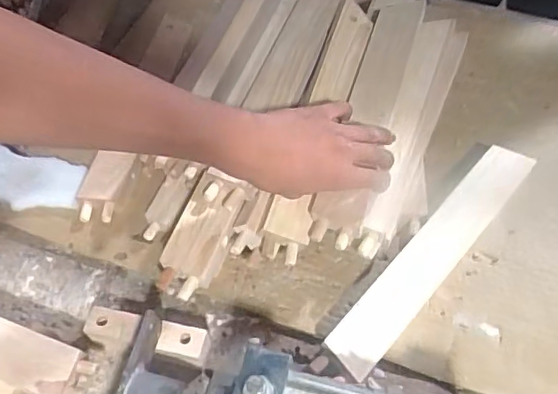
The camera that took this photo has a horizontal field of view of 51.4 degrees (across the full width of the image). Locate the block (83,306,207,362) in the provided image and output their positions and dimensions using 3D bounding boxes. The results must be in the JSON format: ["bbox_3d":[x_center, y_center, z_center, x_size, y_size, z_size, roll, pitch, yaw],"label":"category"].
[{"bbox_3d":[-0.115,0.126,0.507,0.107,0.038,0.032,9,57,9],"label":"block"}]

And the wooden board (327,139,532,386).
[{"bbox_3d":[0.148,0.045,0.537,0.049,0.013,0.288,48,64,-4],"label":"wooden board"}]

